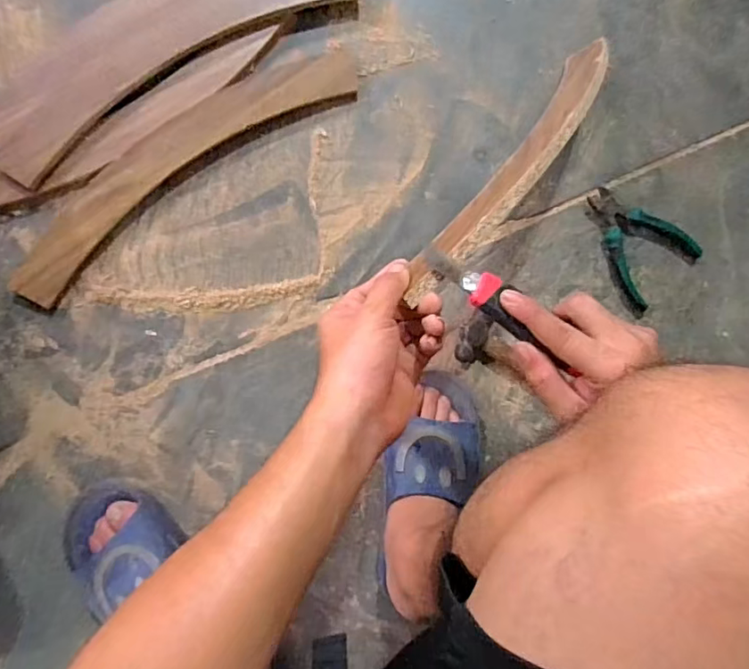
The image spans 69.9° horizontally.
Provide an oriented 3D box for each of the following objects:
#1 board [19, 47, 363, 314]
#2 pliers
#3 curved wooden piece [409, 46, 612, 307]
[{"bbox_3d":[-0.216,-0.188,0.596,0.439,0.018,0.080,-36,94,-4],"label":"board"},{"bbox_3d":[0.314,-0.112,0.650,0.110,0.020,0.147,-43,94,-3],"label":"pliers"},{"bbox_3d":[0.144,-0.169,0.490,0.036,0.068,0.404,40,62,-5],"label":"curved wooden piece"}]

